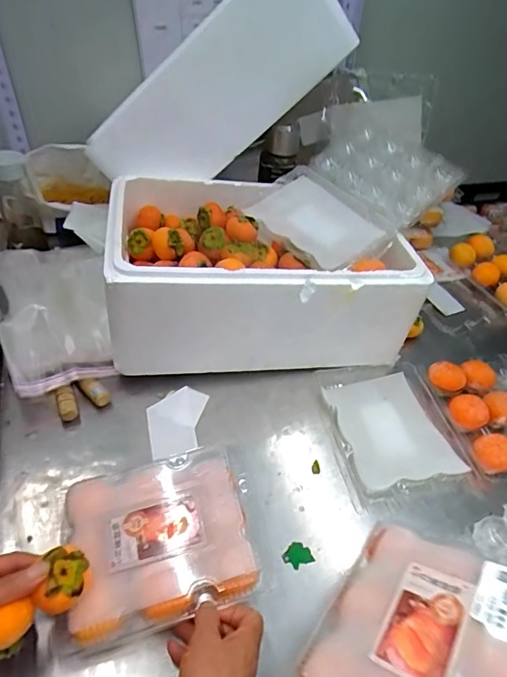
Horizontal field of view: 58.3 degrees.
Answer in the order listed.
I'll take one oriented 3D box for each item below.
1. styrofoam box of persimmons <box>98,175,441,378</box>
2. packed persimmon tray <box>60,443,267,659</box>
[{"bbox_3d":[0.006,-0.085,0.735,0.443,0.207,0.284,-4,44,-11],"label":"styrofoam box of persimmons"},{"bbox_3d":[-0.101,0.211,0.488,0.191,0.044,0.164,-7,45,-14],"label":"packed persimmon tray"}]

